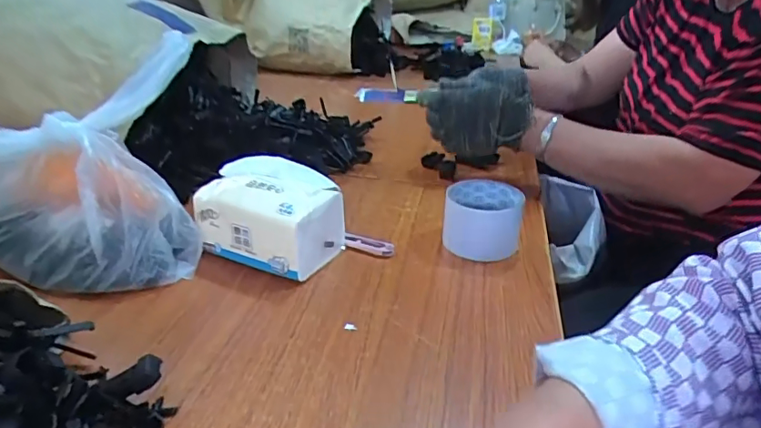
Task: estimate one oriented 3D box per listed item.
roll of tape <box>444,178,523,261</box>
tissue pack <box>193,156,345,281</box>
[{"bbox_3d":[0.114,0.004,0.593,0.081,0.064,0.079,3,26,1],"label":"roll of tape"},{"bbox_3d":[-0.114,0.000,0.558,0.132,0.094,0.100,14,28,22],"label":"tissue pack"}]

